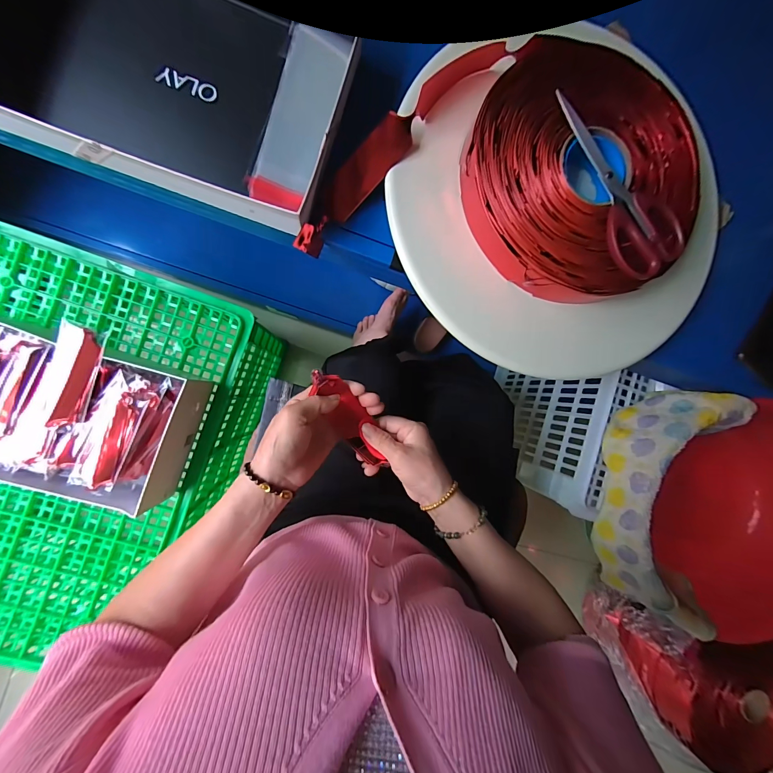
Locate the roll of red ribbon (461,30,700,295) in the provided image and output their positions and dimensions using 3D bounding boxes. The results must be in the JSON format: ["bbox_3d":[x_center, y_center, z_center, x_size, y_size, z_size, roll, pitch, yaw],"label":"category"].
[{"bbox_3d":[0.209,-0.226,0.360,0.246,0.049,0.256,0,90,-8],"label":"roll of red ribbon"}]

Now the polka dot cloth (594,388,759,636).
[{"bbox_3d":[0.380,0.159,0.471,0.139,0.098,0.312,13,88,-8],"label":"polka dot cloth"}]

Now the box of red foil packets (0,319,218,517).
[{"bbox_3d":[-0.459,0.030,0.495,0.314,0.118,0.220,19,87,-8],"label":"box of red foil packets"}]

